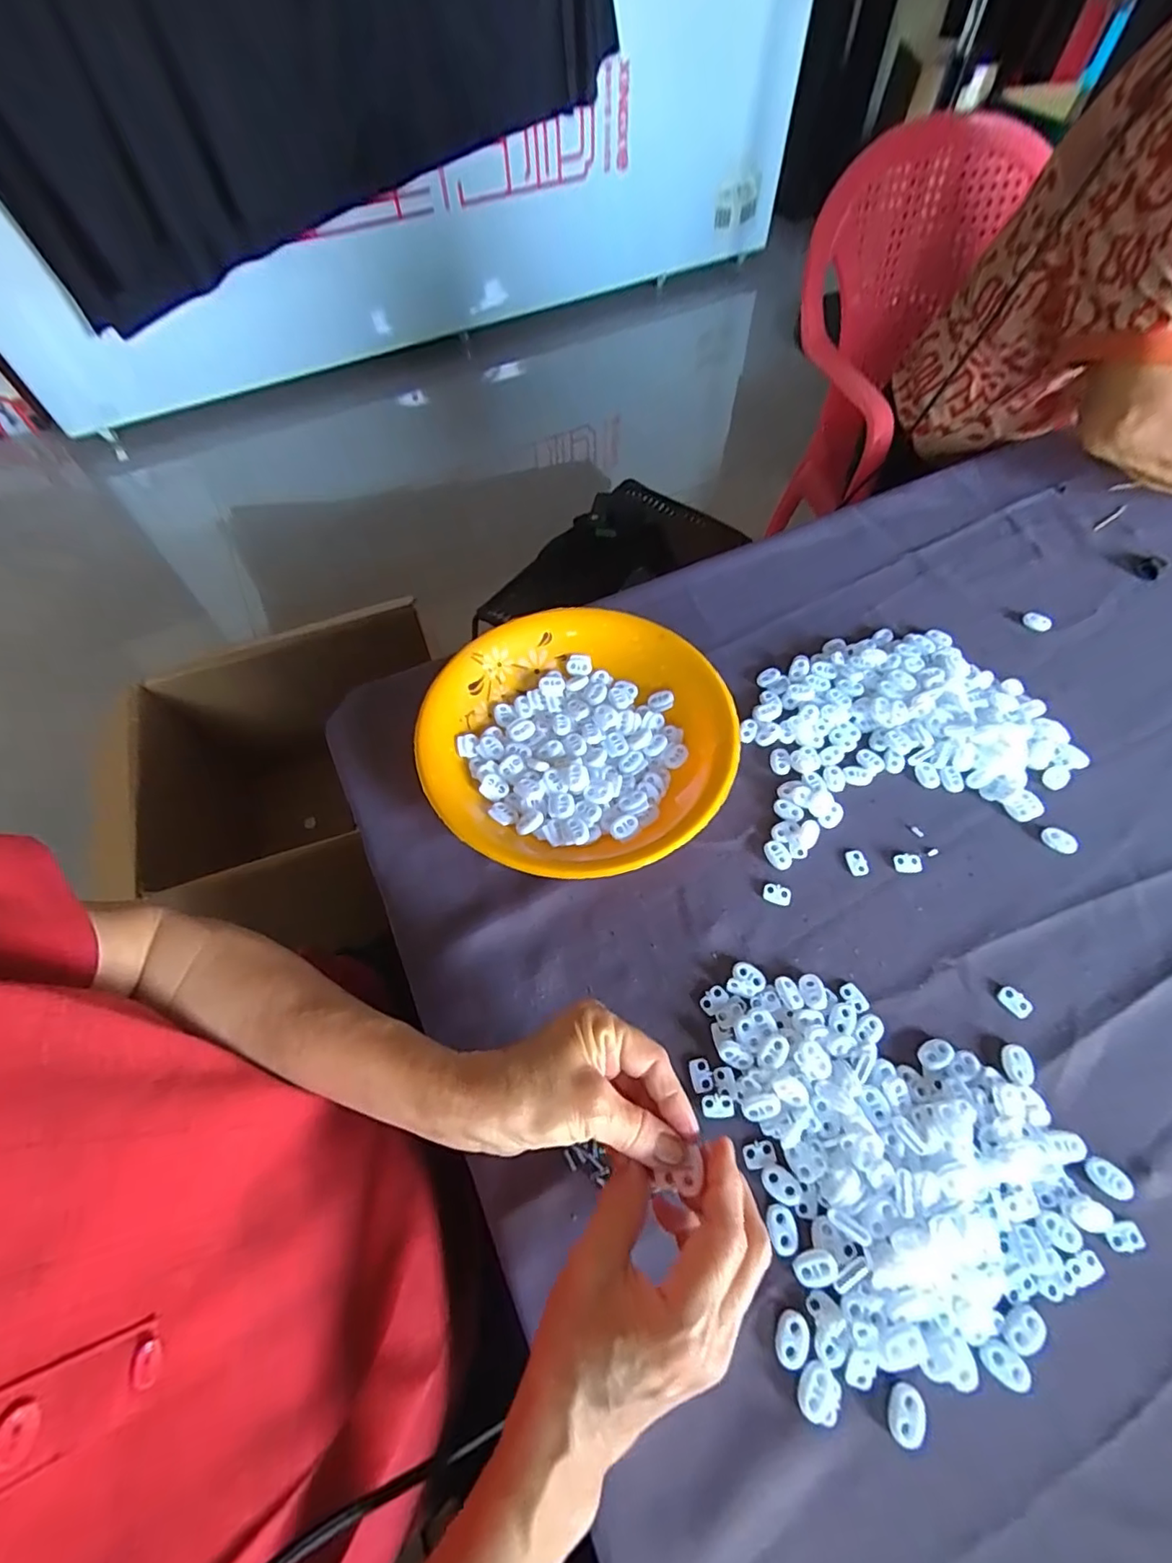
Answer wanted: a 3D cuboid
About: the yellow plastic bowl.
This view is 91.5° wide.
[{"bbox_3d":[-0.005,-0.036,0.454,0.228,0.040,0.239,0,61,0],"label":"yellow plastic bowl"}]

